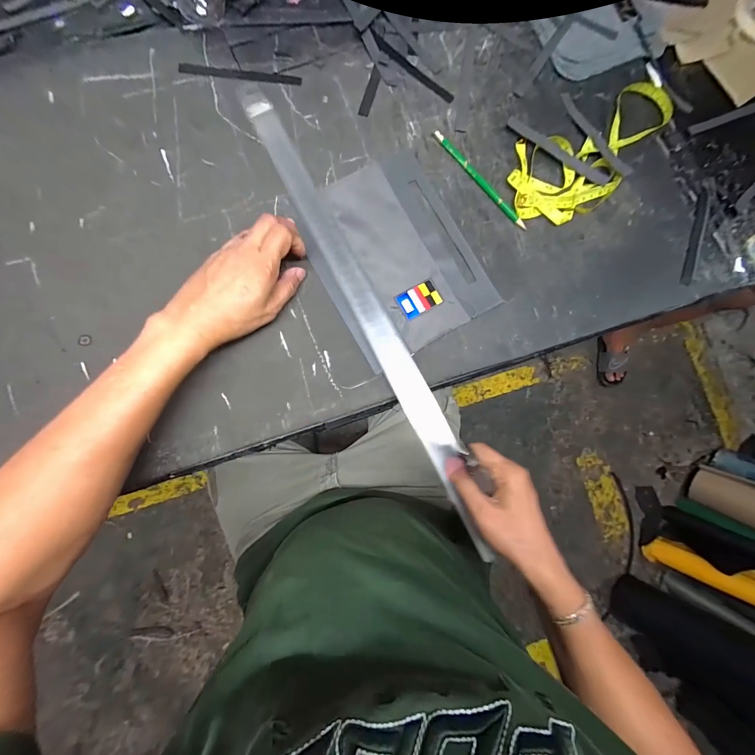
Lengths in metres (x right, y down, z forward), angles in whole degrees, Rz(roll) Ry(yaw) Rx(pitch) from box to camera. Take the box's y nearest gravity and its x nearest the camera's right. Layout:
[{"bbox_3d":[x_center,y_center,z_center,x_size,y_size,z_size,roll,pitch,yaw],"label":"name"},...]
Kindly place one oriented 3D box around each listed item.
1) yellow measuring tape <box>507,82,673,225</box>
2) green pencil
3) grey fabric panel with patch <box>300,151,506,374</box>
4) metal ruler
[{"bbox_3d":[0.281,-0.287,0.406,0.268,0.016,0.118,-29,86,-8],"label":"yellow measuring tape"},{"bbox_3d":[0.126,-0.243,0.390,0.011,0.010,0.158,-40,87,-8],"label":"green pencil"},{"bbox_3d":[0.018,-0.144,0.372,0.179,0.009,0.222,-30,86,-8],"label":"grey fabric panel with patch"},{"bbox_3d":[-0.011,-0.082,0.356,0.035,0.009,0.580,-28,85,1],"label":"metal ruler"}]

